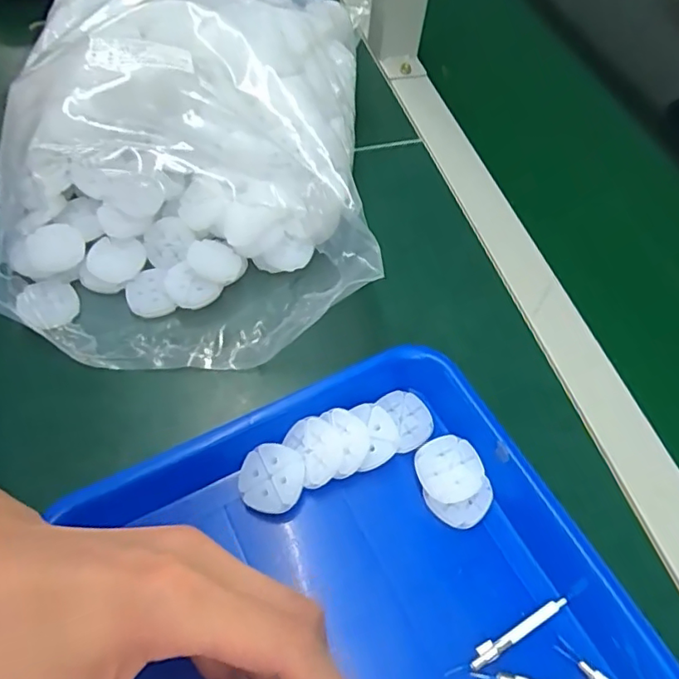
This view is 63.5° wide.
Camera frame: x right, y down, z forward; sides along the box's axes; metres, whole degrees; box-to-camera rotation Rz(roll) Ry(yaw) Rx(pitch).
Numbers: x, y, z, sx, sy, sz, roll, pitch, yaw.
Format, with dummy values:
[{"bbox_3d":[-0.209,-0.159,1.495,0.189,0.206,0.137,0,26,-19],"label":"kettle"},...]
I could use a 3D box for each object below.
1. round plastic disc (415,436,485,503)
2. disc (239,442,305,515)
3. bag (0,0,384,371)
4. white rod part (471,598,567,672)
[{"bbox_3d":[0.060,0.071,0.300,0.035,0.004,0.034,3,69,-7],"label":"round plastic disc"},{"bbox_3d":[-0.036,0.074,0.294,0.034,0.006,0.035,-3,67,8],"label":"disc"},{"bbox_3d":[-0.106,-0.147,0.394,0.247,0.115,0.328,-1,57,-3],"label":"bag"},{"bbox_3d":[0.089,0.143,0.270,0.059,0.004,0.007,-24,61,-16],"label":"white rod part"}]

